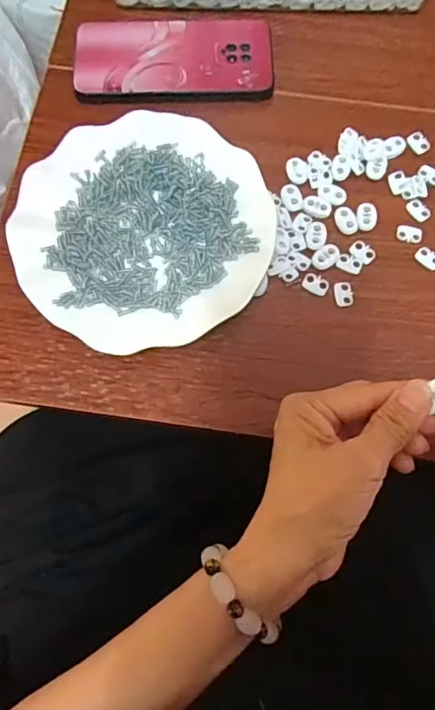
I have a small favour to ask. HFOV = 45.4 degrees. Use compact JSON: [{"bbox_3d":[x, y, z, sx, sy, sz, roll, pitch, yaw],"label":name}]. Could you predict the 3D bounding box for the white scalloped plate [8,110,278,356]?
[{"bbox_3d":[-0.054,-0.092,0.383,0.177,0.024,0.179,0,74,1],"label":"white scalloped plate"}]

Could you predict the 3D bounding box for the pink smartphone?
[{"bbox_3d":[-0.036,-0.250,0.437,0.163,0.013,0.083,-4,74,0],"label":"pink smartphone"}]

